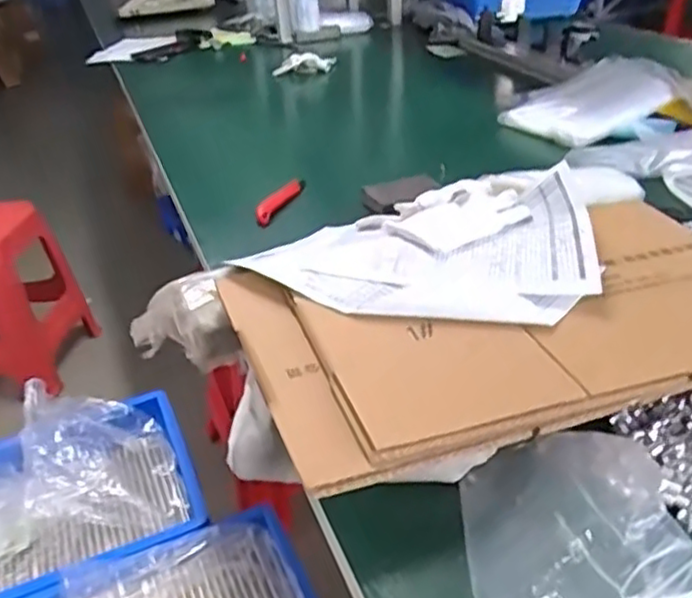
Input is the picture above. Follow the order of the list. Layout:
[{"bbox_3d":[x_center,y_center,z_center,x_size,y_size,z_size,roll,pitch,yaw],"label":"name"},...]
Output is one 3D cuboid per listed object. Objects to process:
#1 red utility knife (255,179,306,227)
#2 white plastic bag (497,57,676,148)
[{"bbox_3d":[-0.092,-0.129,0.931,0.022,0.024,0.142,9,34,20],"label":"red utility knife"},{"bbox_3d":[0.395,-0.323,1.107,0.240,0.063,0.170,-21,36,-26],"label":"white plastic bag"}]

